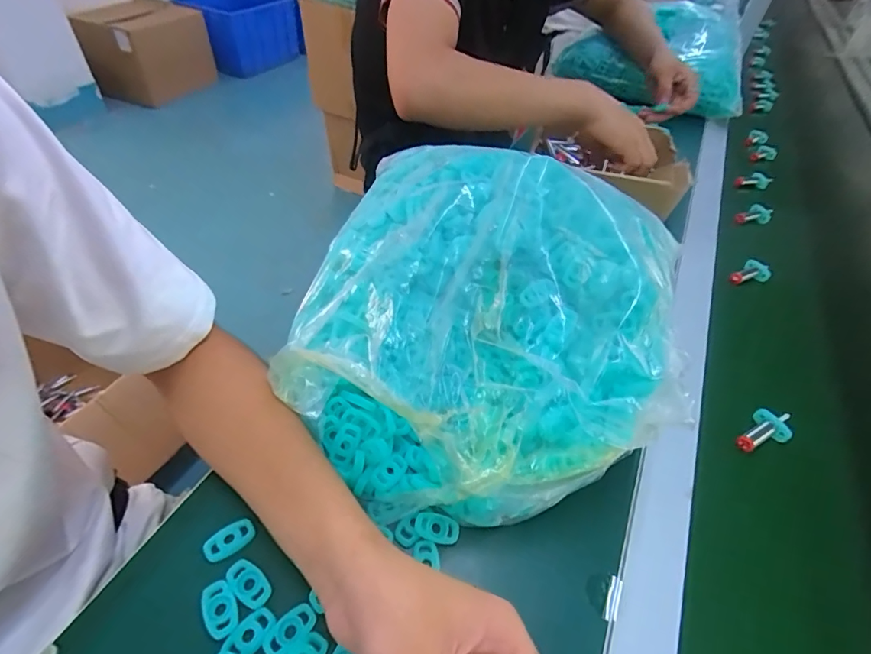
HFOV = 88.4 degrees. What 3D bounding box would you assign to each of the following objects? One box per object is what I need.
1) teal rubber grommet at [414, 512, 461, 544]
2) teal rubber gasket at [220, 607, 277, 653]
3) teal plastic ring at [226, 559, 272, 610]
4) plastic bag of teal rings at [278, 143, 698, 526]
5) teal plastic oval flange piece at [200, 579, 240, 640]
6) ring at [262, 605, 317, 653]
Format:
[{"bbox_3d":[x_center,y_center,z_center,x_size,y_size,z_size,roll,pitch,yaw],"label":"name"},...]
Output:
[{"bbox_3d":[0.001,0.144,0.320,0.031,0.009,0.018,10,47,5],"label":"teal rubber grommet"},{"bbox_3d":[-0.112,0.185,0.271,0.018,0.005,0.028,26,51,18],"label":"teal rubber gasket"},{"bbox_3d":[-0.121,0.166,0.290,0.032,0.004,0.018,31,53,23],"label":"teal plastic ring"},{"bbox_3d":[0.024,-0.039,0.397,0.267,0.120,0.363,4,47,0],"label":"plastic bag of teal rings"},{"bbox_3d":[-0.134,0.175,0.279,0.019,0.004,0.033,-26,54,-25],"label":"teal plastic oval flange piece"},{"bbox_3d":[-0.089,0.186,0.274,0.018,0.005,0.032,36,54,26],"label":"ring"}]

